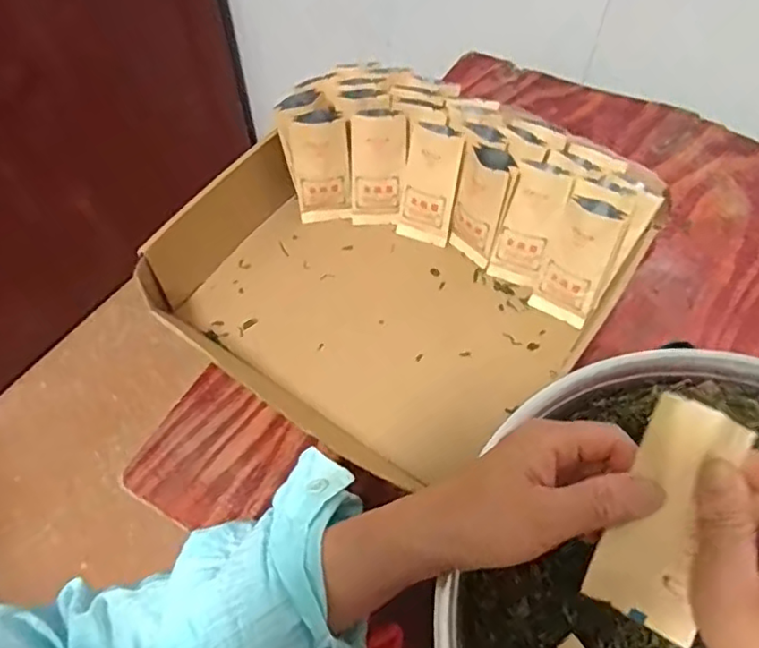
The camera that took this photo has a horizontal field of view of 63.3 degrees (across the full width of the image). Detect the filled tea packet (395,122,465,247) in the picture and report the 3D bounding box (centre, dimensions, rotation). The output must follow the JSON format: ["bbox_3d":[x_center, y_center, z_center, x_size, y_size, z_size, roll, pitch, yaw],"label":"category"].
[{"bbox_3d":[0.047,-0.126,0.565,0.050,0.106,0.022,16,37,9],"label":"filled tea packet"}]

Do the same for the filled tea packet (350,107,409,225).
[{"bbox_3d":[-0.001,-0.143,0.572,0.050,0.108,0.018,4,37,2],"label":"filled tea packet"}]

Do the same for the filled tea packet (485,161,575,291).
[{"bbox_3d":[0.131,-0.084,0.538,0.045,0.108,0.020,23,35,13],"label":"filled tea packet"}]

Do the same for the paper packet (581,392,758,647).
[{"bbox_3d":[0.141,0.092,0.298,0.048,0.006,0.108,22,92,36],"label":"paper packet"}]

